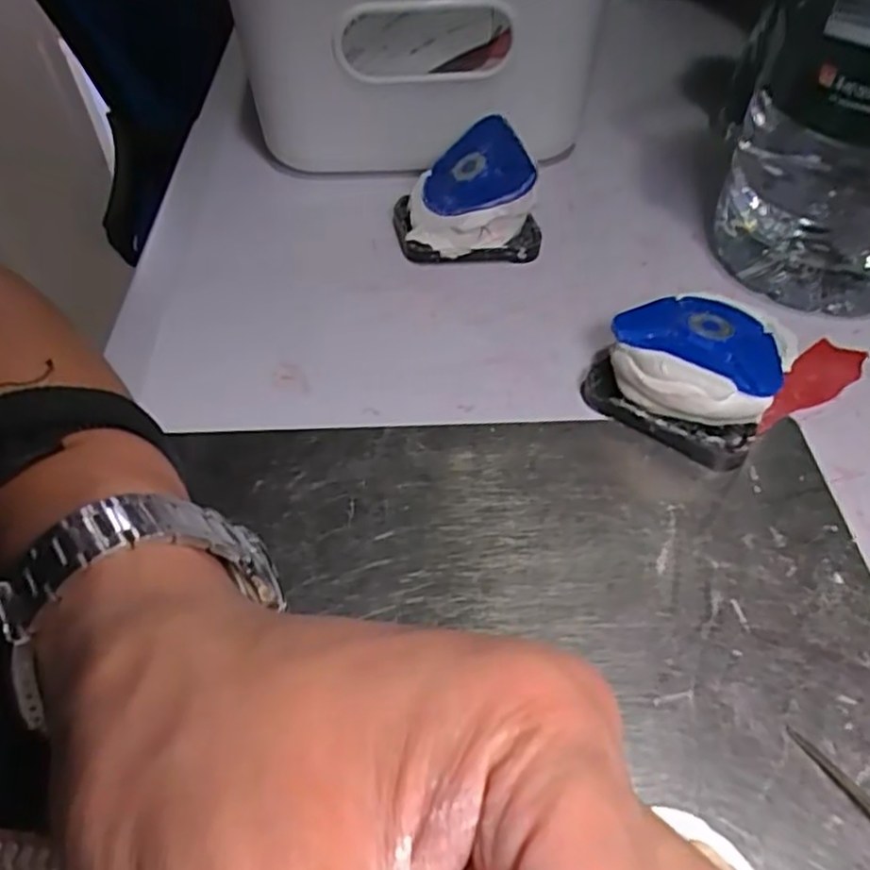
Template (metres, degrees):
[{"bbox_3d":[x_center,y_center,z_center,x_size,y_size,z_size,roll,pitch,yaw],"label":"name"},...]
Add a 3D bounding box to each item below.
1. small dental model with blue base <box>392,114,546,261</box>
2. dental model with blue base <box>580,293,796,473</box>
[{"bbox_3d":[0.015,-0.122,0.354,0.071,0.045,0.064,-2,50,-1],"label":"small dental model with blue base"},{"bbox_3d":[0.101,-0.030,0.282,0.067,0.034,0.070,26,55,21],"label":"dental model with blue base"}]

